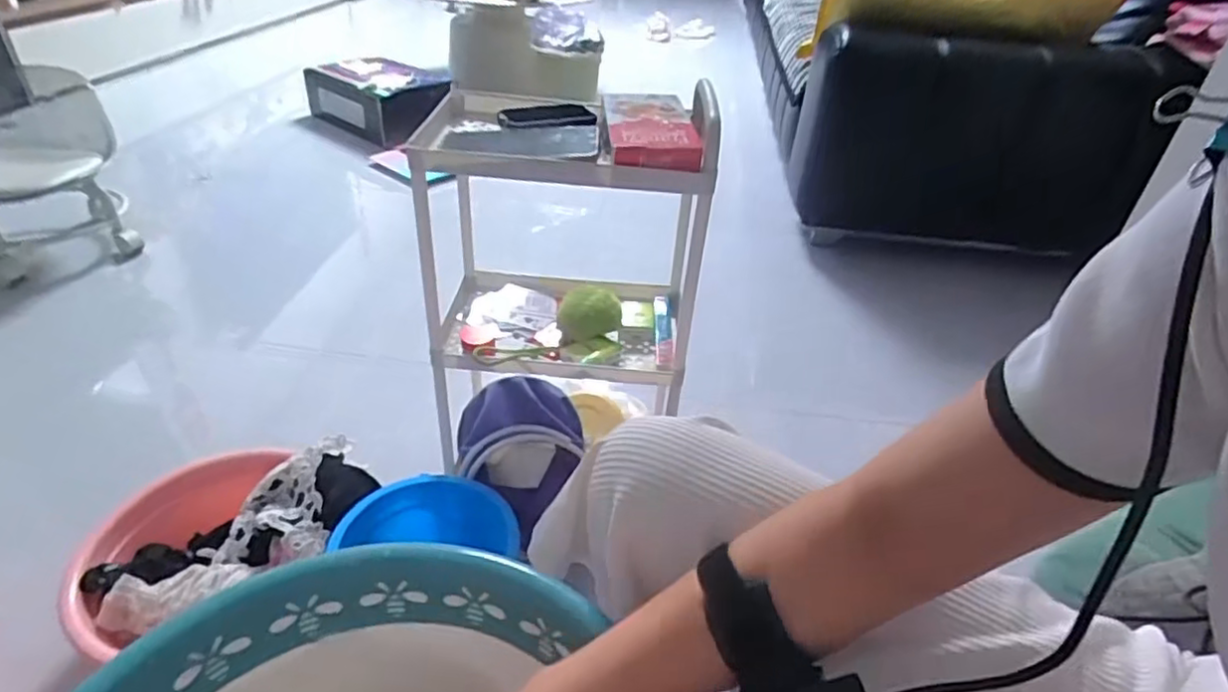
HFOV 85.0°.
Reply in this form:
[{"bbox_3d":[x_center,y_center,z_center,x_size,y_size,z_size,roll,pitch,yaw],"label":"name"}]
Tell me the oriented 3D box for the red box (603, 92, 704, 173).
[{"bbox_3d":[0.038,-0.234,0.712,0.091,0.024,0.176,0,36,-6],"label":"red box"}]

